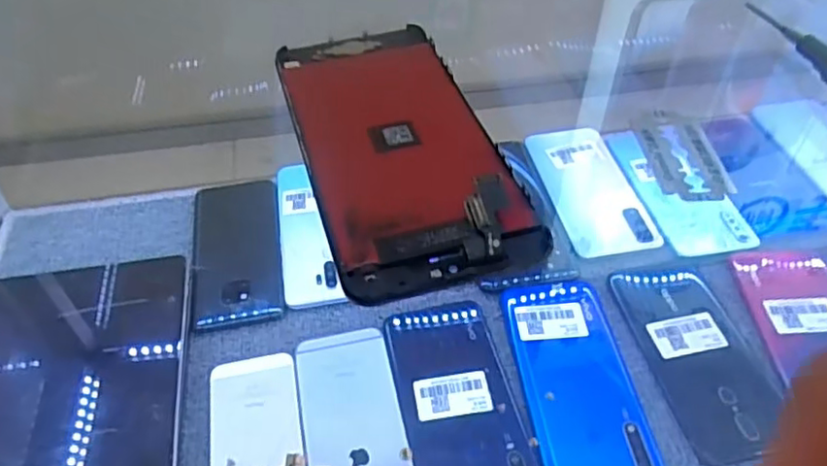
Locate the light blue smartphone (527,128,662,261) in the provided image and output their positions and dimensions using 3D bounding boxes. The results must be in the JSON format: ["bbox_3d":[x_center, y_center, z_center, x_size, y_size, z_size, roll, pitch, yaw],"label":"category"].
[{"bbox_3d":[0.157,-0.042,0.575,0.073,0.007,0.159,-8,47,-5],"label":"light blue smartphone"}]

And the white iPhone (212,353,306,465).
[{"bbox_3d":[-0.103,0.134,0.420,0.058,0.006,0.121,-9,47,-7],"label":"white iPhone"}]

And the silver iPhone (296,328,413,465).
[{"bbox_3d":[-0.042,0.122,0.431,0.064,0.007,0.136,-10,48,-7],"label":"silver iPhone"}]

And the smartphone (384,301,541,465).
[{"bbox_3d":[0.030,0.113,0.440,0.077,0.007,0.160,-9,47,-7],"label":"smartphone"}]

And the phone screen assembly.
[{"bbox_3d":[-0.006,-0.031,0.195,0.055,0.009,0.118,-14,48,-11],"label":"phone screen assembly"}]

